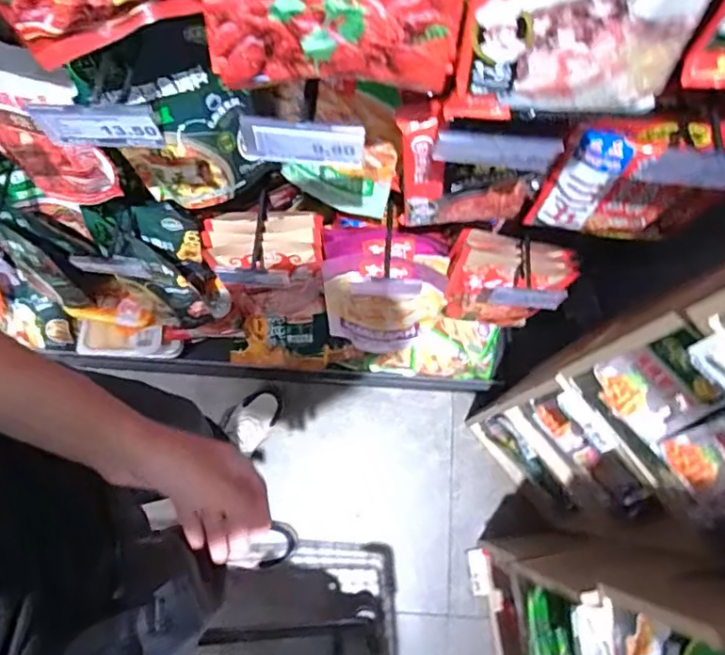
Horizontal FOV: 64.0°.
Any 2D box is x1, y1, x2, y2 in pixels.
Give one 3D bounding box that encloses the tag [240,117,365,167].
[{"bbox_3d":[-0.050,-0.155,0.489,0.101,0.047,0.006,6,61,-5],"label":"tag"}]

